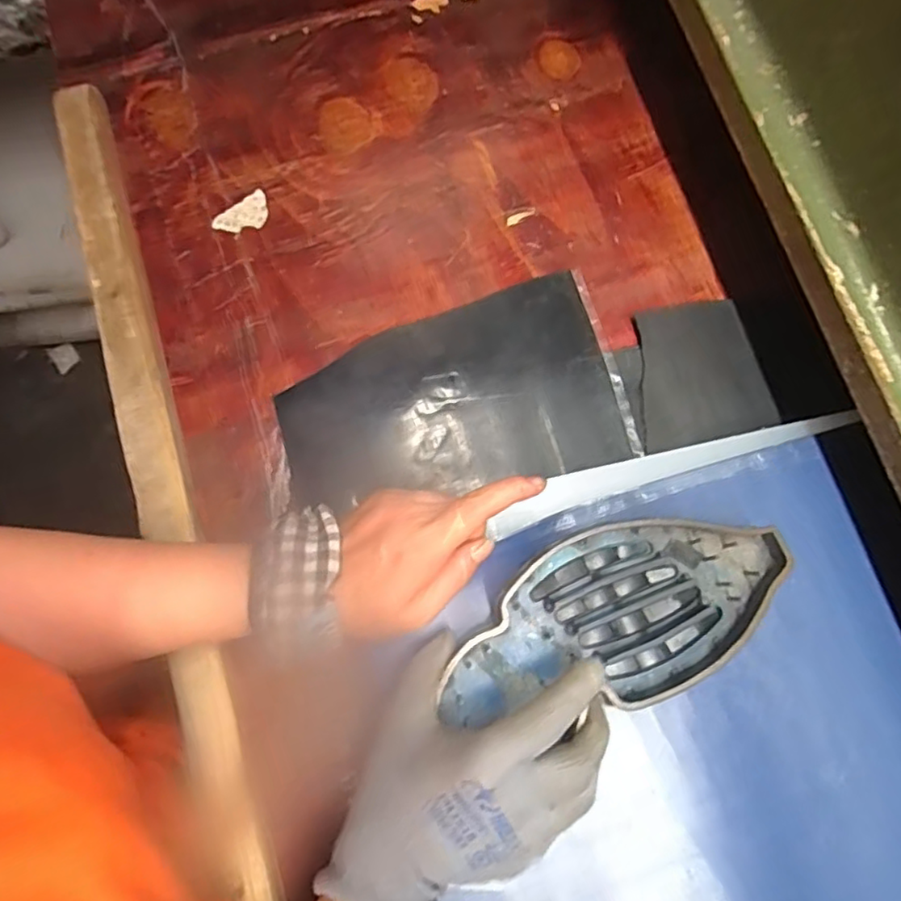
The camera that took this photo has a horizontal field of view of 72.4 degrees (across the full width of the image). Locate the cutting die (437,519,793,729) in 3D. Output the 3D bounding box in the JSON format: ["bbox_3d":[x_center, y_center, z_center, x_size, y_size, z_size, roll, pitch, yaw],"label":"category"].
[{"bbox_3d":[0.094,0.096,0.358,0.208,0.027,0.094,-20,78,-4],"label":"cutting die"}]

